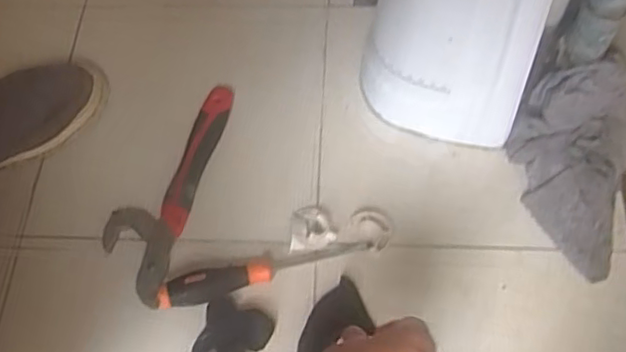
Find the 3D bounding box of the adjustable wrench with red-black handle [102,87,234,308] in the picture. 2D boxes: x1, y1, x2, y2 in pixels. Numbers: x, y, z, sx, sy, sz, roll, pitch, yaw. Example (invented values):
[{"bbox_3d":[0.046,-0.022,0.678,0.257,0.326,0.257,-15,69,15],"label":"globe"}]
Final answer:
[{"bbox_3d":[-0.154,0.008,0.638,0.082,0.025,0.240,12,64,10],"label":"adjustable wrench with red-black handle"}]

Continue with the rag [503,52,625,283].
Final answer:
[{"bbox_3d":[0.248,-0.014,0.592,0.106,0.080,0.195,6,63,7],"label":"rag"}]

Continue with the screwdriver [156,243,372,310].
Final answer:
[{"bbox_3d":[-0.046,0.088,0.584,0.200,0.027,0.025,-17,63,-5],"label":"screwdriver"}]

